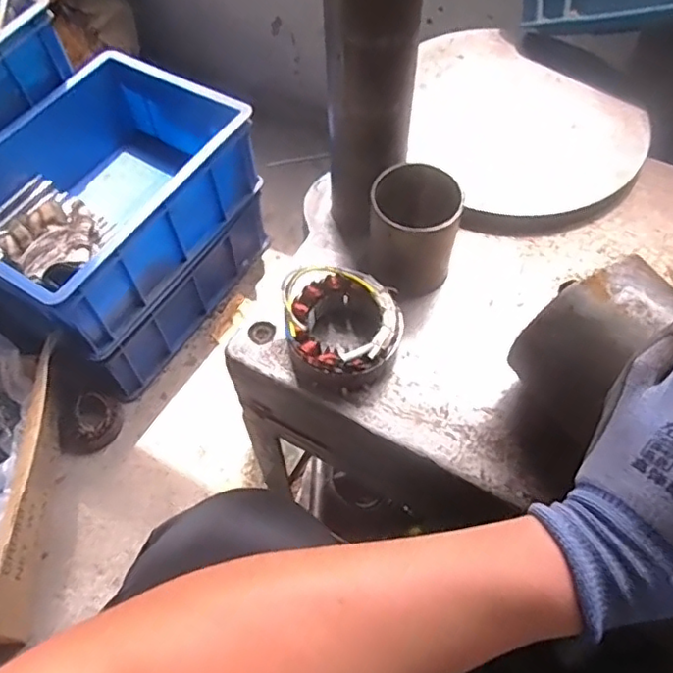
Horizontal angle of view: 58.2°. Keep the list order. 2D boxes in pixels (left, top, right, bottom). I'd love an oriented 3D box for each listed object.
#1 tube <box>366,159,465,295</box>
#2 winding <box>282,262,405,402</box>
[{"bbox_3d":[0.061,-0.082,0.478,0.073,0.085,0.071,-2,59,0],"label":"tube"},{"bbox_3d":[0.005,-0.004,0.469,0.086,0.053,0.089,1,59,2],"label":"winding"}]

